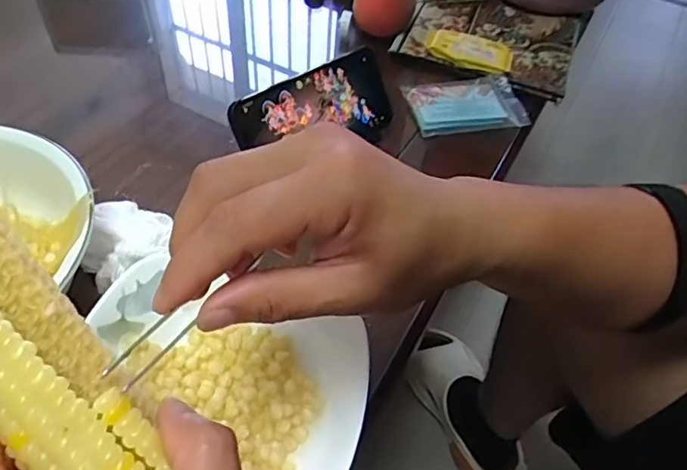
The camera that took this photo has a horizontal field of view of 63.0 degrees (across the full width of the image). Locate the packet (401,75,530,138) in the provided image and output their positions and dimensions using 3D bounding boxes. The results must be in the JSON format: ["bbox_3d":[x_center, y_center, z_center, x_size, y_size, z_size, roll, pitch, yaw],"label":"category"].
[{"bbox_3d":[0.130,-0.138,0.594,0.116,0.014,0.071,-6,51,-10],"label":"packet"}]

